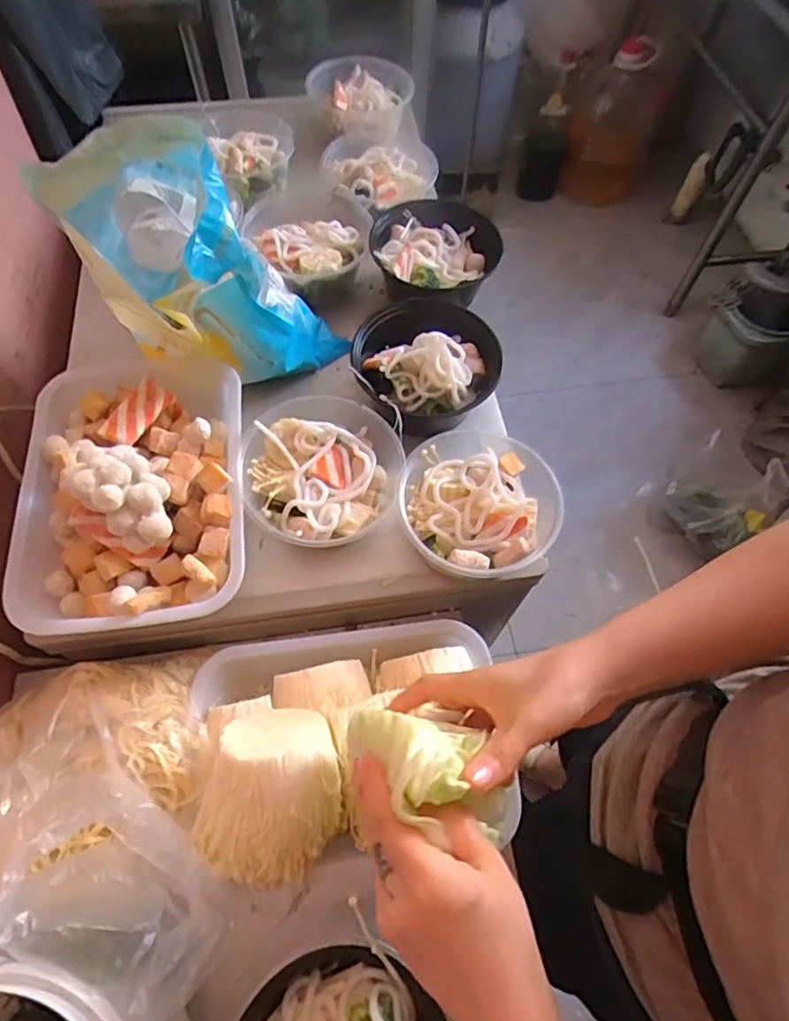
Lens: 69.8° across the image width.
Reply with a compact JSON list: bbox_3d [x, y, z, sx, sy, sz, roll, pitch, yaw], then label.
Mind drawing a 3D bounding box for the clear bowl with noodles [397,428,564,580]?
[{"bbox_3d":[0.082,0.001,0.569,0.156,0.059,0.157,0,63,-1],"label":"clear bowl with noodles"}]

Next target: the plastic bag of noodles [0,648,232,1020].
[{"bbox_3d":[-0.249,0.229,0.428,0.192,0.221,0.266,-15,64,-9],"label":"plastic bag of noodles"}]

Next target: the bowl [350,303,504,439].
[{"bbox_3d":[0.036,-0.175,0.664,0.161,0.084,0.164,0,63,-1],"label":"bowl"}]

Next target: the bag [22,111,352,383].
[{"bbox_3d":[-0.200,-0.264,0.599,0.217,0.255,0.194,-38,69,-18],"label":"bag"}]

